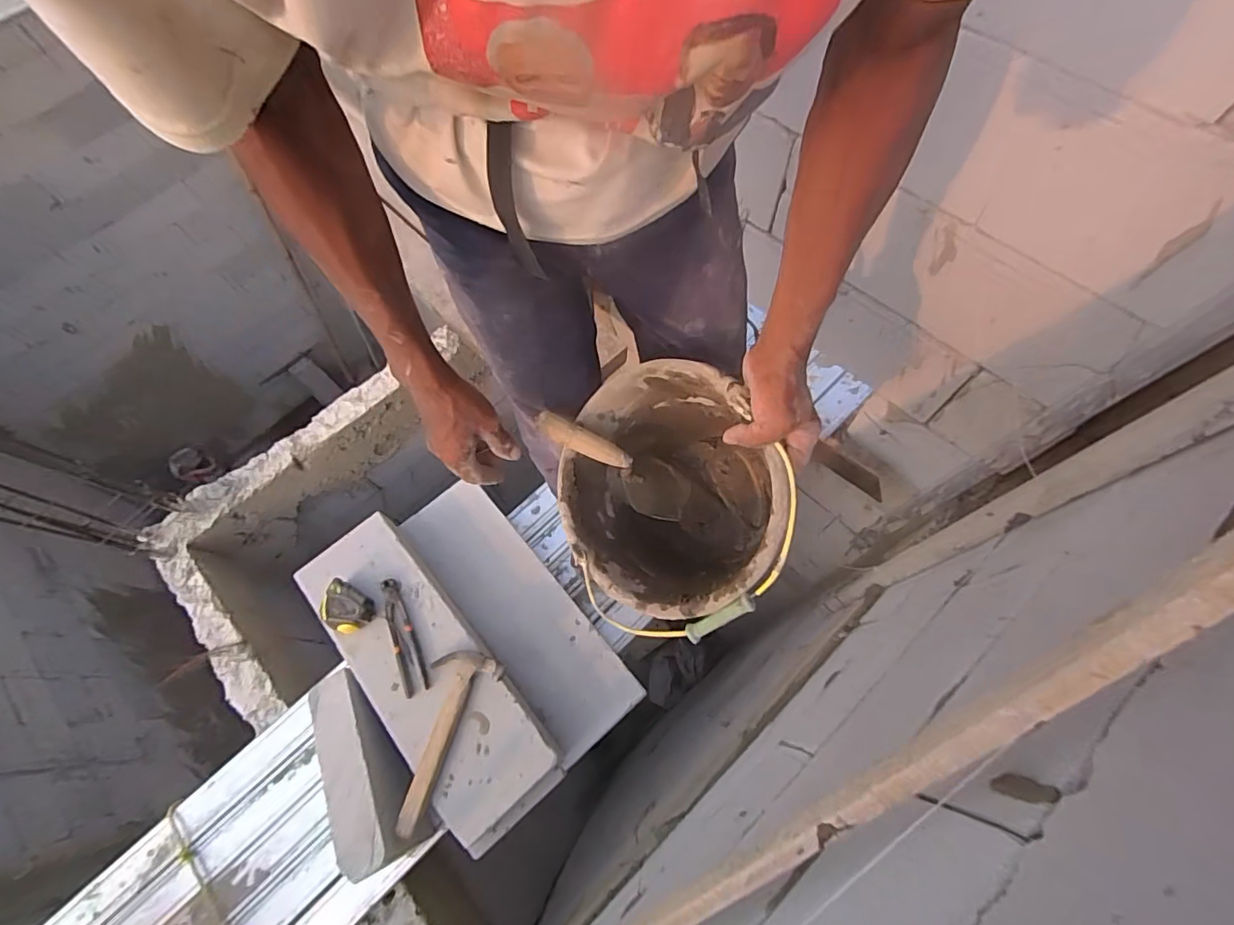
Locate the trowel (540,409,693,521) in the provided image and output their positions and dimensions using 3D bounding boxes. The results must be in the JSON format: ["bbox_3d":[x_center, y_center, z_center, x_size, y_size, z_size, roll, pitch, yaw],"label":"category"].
[{"bbox_3d":[0.000,0.004,0.693,0.235,0.033,0.074,30,63,-33],"label":"trowel"}]

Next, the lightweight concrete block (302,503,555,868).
[{"bbox_3d":[-0.357,0.367,0.974,0.212,0.073,0.593,-39,70,-14],"label":"lightweight concrete block"}]

